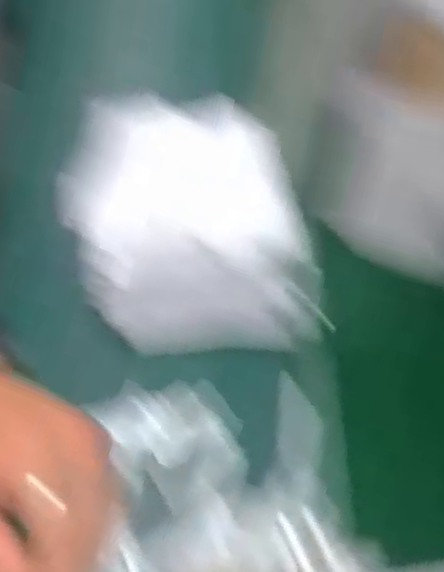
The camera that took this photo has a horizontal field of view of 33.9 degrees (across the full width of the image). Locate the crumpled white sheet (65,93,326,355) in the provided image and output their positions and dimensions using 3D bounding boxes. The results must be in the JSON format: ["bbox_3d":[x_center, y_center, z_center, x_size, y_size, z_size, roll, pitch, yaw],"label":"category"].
[{"bbox_3d":[-0.042,-0.069,0.772,0.223,0.096,0.292,-18,61,-12],"label":"crumpled white sheet"}]

